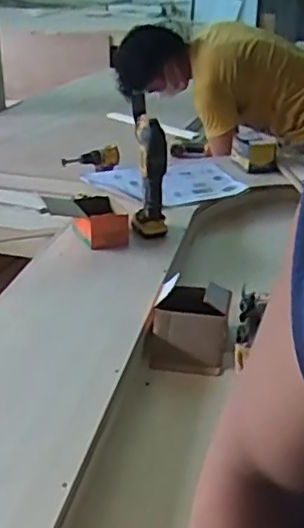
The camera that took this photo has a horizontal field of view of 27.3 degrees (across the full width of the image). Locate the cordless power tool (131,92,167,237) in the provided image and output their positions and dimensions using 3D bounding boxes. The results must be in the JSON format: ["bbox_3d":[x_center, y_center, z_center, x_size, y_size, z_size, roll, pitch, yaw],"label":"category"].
[{"bbox_3d":[-0.007,-0.213,1.465,0.083,0.321,0.126,-1,27,-5],"label":"cordless power tool"}]

